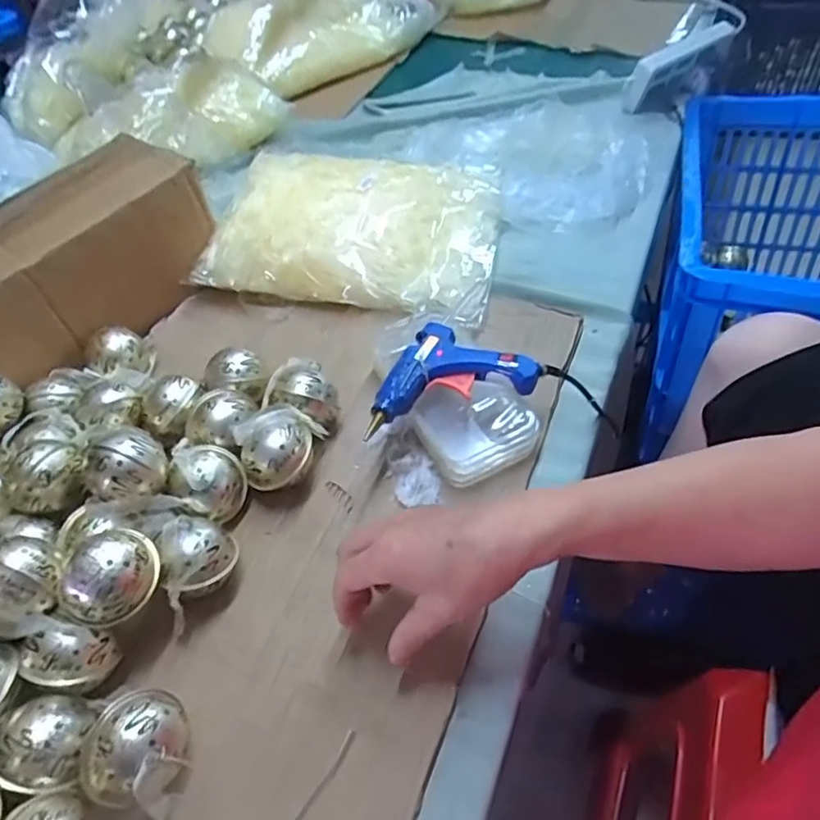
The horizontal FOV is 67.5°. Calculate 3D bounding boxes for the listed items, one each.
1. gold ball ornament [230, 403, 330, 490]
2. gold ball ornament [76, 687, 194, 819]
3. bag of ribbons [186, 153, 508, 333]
[{"bbox_3d":[-0.102,0.032,0.480,0.058,0.056,0.064,13,54,16],"label":"gold ball ornament"},{"bbox_3d":[-0.150,0.196,0.354,0.058,0.052,0.057,8,52,12],"label":"gold ball ornament"},{"bbox_3d":[-0.052,-0.199,0.644,0.287,0.046,0.209,13,64,1],"label":"bag of ribbons"}]

